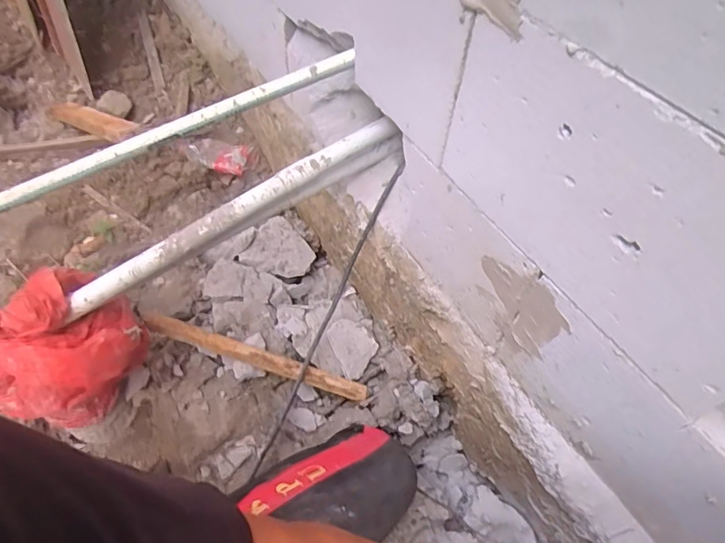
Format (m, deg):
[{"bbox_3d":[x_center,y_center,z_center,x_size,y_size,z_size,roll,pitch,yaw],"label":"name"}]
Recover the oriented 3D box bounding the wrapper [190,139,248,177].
[{"bbox_3d":[-0.372,-0.296,1.159,0.161,0.025,0.101,8,56,4],"label":"wrapper"}]

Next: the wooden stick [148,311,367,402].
[{"bbox_3d":[-0.175,0.149,0.781,0.386,0.023,0.033,21,56,-8],"label":"wooden stick"}]

